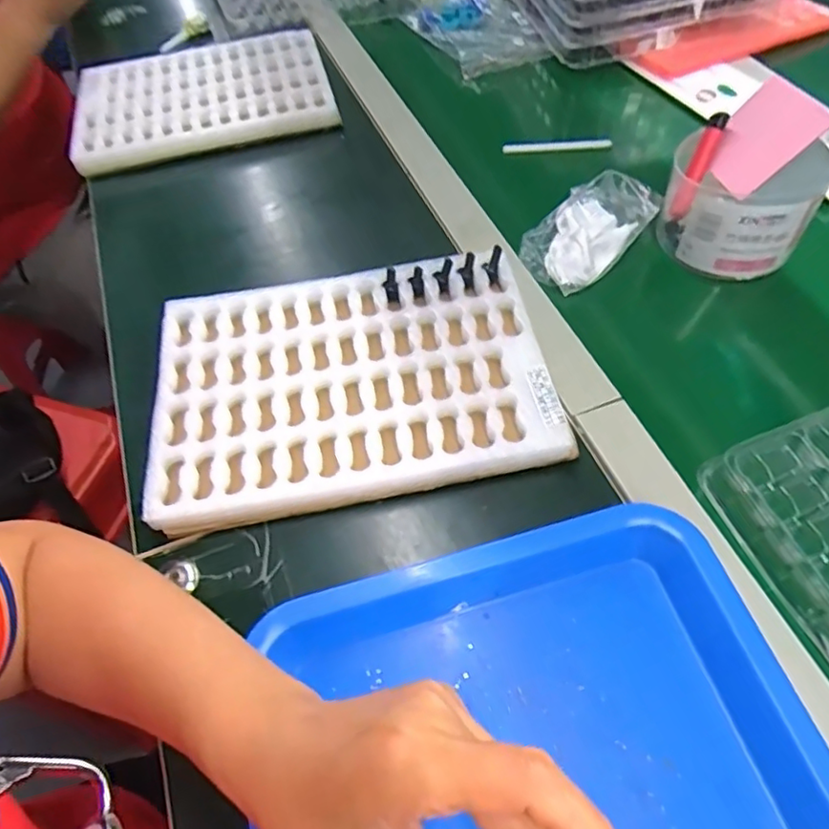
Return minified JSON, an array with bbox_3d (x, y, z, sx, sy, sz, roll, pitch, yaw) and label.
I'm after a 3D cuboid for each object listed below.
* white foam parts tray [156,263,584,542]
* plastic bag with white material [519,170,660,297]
[{"bbox_3d":[-0.048,-0.024,0.442,0.272,0.034,0.188,-10,55,-3],"label":"white foam parts tray"},{"bbox_3d":[0.148,-0.159,0.521,0.077,0.035,0.124,35,65,24],"label":"plastic bag with white material"}]

